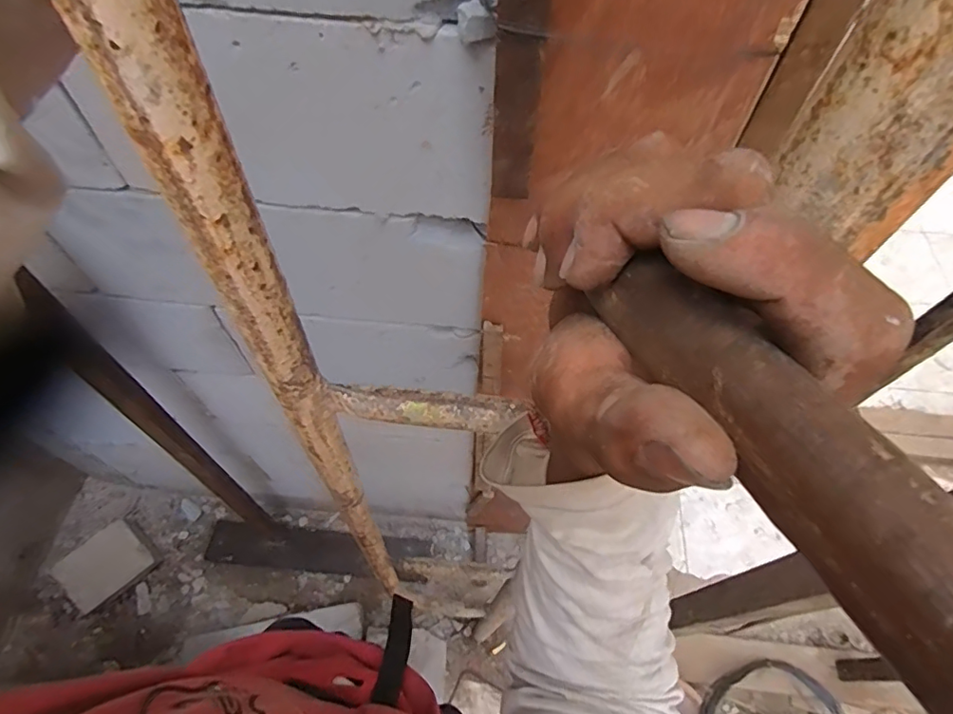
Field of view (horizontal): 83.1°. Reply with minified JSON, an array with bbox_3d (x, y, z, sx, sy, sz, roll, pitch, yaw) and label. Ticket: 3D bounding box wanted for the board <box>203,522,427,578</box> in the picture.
[{"bbox_3d":[-0.456,0.549,1.533,0.604,0.038,0.119,5,59,2],"label":"board"}]

